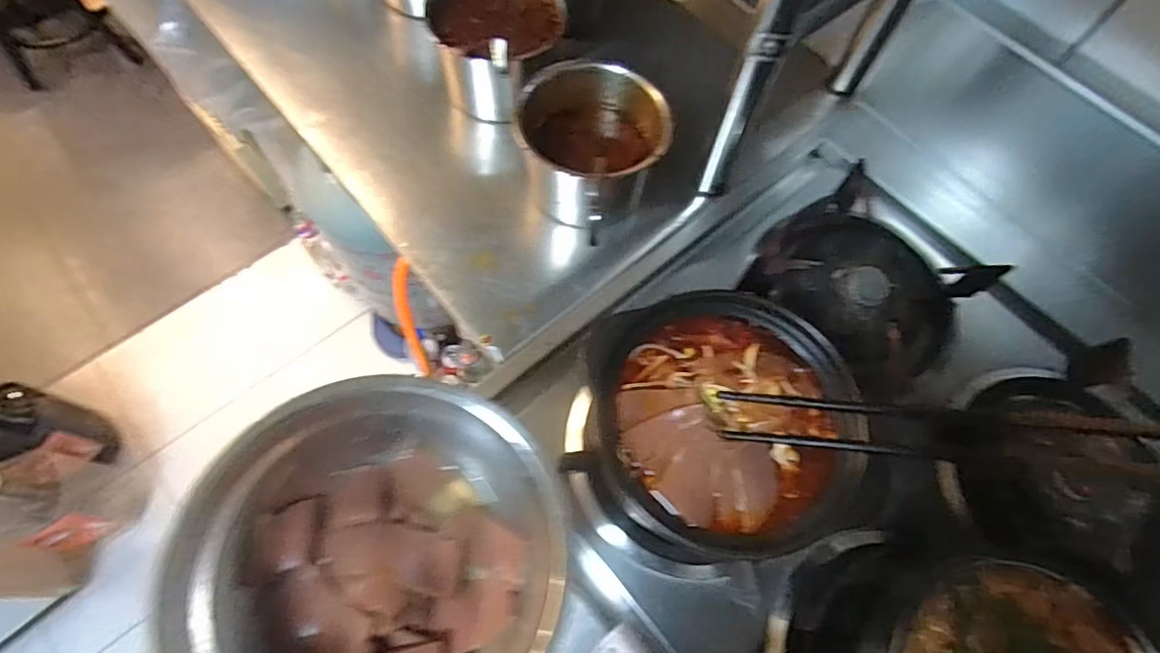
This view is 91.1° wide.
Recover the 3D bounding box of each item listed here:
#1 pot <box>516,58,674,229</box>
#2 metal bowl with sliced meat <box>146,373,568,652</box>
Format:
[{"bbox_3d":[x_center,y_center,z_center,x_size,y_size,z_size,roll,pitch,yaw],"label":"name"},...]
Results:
[{"bbox_3d":[0.011,-0.190,0.609,0.153,0.108,0.141,1,66,-3],"label":"pot"},{"bbox_3d":[-0.102,0.126,0.305,0.182,0.076,0.187,18,66,5],"label":"metal bowl with sliced meat"}]

